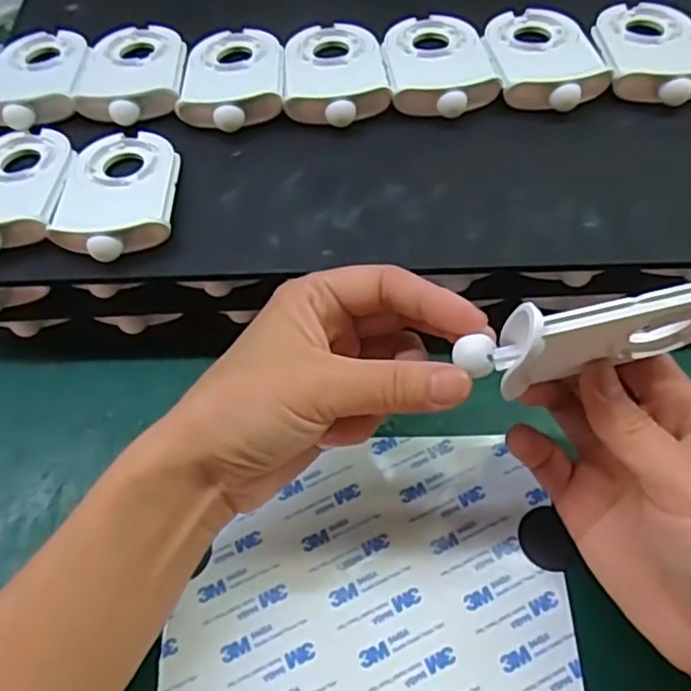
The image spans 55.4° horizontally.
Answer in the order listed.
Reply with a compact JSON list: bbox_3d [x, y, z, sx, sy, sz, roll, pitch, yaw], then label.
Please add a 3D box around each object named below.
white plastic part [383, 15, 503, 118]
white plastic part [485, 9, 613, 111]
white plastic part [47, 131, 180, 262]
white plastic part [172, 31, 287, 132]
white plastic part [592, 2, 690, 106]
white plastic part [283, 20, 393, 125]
[{"bbox_3d":[0.052,-0.159,0.370,0.056,0.016,0.083,-5,59,0],"label":"white plastic part"},{"bbox_3d":[0.111,-0.163,0.368,0.055,0.018,0.087,-6,59,0],"label":"white plastic part"},{"bbox_3d":[-0.117,-0.083,0.340,0.058,0.016,0.091,-2,59,2],"label":"white plastic part"},{"bbox_3d":[-0.066,-0.160,0.385,0.058,0.017,0.093,-5,59,0],"label":"white plastic part"},{"bbox_3d":[0.172,-0.167,0.369,0.059,0.017,0.087,-1,59,3],"label":"white plastic part"},{"bbox_3d":[-0.005,-0.157,0.373,0.057,0.016,0.087,-3,59,2],"label":"white plastic part"}]

